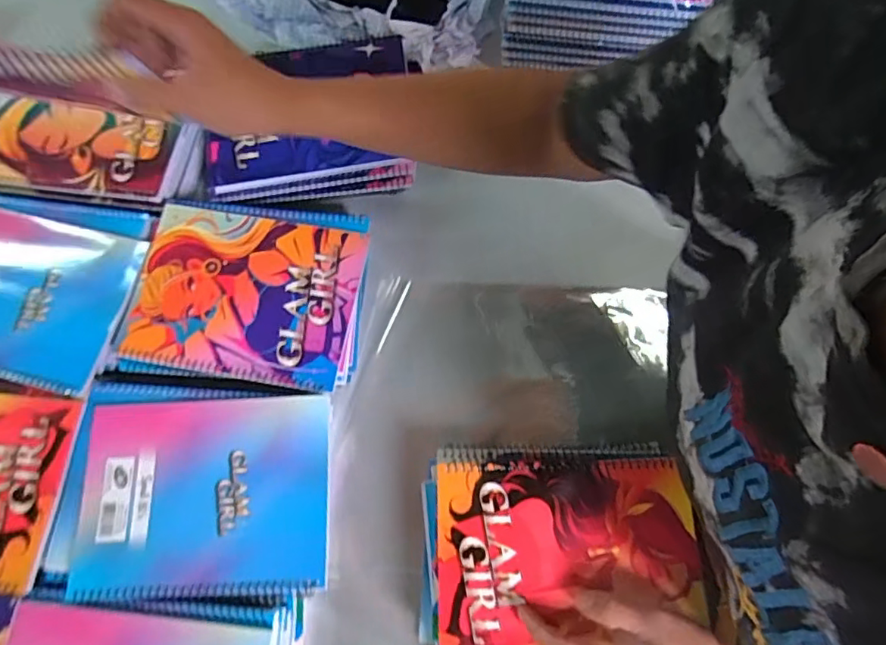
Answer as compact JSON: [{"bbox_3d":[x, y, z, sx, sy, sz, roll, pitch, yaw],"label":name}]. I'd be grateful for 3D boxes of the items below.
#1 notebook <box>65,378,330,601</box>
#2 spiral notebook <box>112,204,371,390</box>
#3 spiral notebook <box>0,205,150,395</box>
[{"bbox_3d":[-0.192,0.127,0.437,0.199,0.007,0.164,-3,72,0],"label":"notebook"},{"bbox_3d":[-0.175,-0.029,0.486,0.194,0.009,0.153,11,73,4],"label":"spiral notebook"},{"bbox_3d":[-0.385,-0.029,0.495,0.199,0.008,0.150,14,73,5],"label":"spiral notebook"}]

